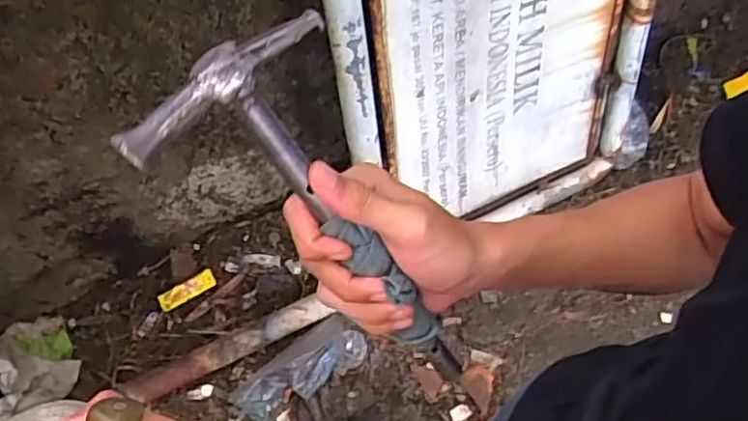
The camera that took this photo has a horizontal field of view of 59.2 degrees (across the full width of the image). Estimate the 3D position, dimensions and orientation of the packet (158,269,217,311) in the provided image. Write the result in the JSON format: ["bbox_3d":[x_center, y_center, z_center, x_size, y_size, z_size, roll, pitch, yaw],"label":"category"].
[{"bbox_3d":[-0.418,0.179,1.476,0.127,0.012,0.046,-26,63,-15],"label":"packet"}]

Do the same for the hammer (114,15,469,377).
[{"bbox_3d":[-0.012,0.010,0.329,0.031,0.215,0.094,1,48,49],"label":"hammer"}]

